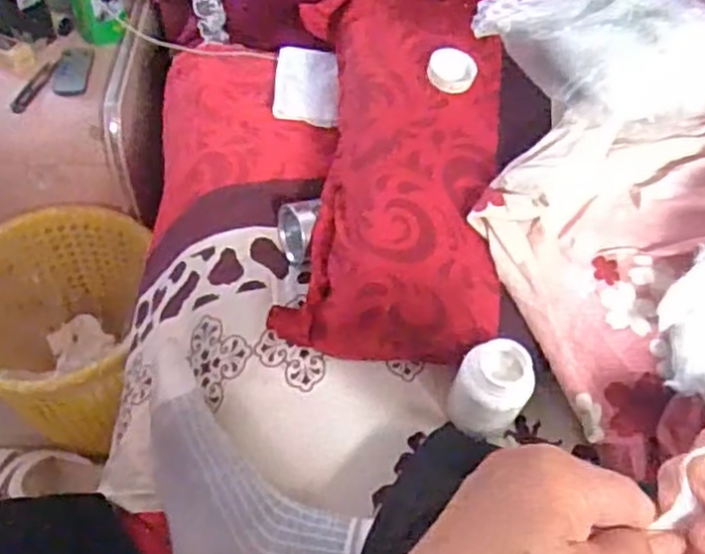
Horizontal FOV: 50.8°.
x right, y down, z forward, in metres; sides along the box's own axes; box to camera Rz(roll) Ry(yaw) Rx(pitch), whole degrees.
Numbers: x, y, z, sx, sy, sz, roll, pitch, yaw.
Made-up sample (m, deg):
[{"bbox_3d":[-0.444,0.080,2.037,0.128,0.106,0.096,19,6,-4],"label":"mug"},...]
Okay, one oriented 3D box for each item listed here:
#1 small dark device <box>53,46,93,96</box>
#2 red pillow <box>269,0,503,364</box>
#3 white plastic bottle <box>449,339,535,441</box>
[{"bbox_3d":[-0.358,-0.263,0.953,0.040,0.009,0.099,-3,54,-4],"label":"small dark device"},{"bbox_3d":[0.039,-0.108,0.647,0.177,0.101,0.368,4,53,1],"label":"red pillow"},{"bbox_3d":[0.101,0.088,0.551,0.049,0.082,0.050,1,53,-1],"label":"white plastic bottle"}]

